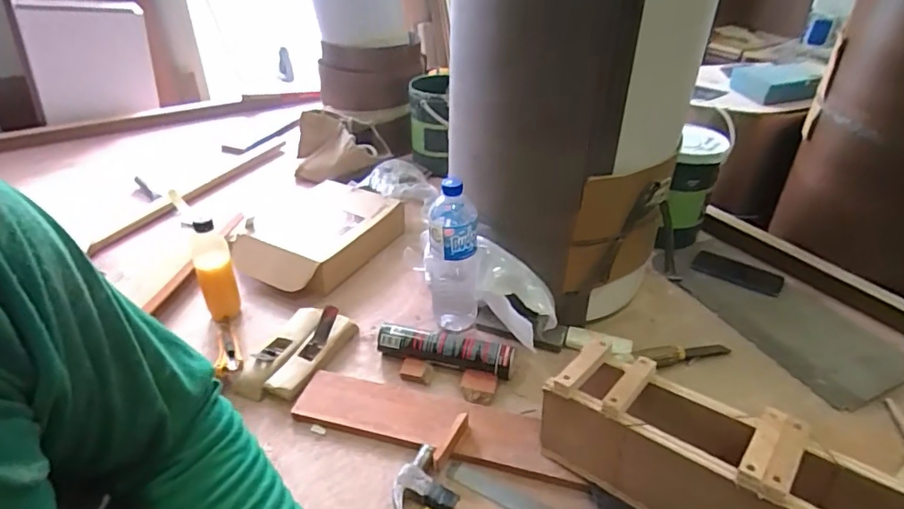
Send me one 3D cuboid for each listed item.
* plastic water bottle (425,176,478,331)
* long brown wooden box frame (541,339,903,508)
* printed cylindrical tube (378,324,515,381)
[{"bbox_3d":[0.002,-0.001,0.821,0.079,0.234,0.099,-1,34,-3],"label":"plastic water bottle"},{"bbox_3d":[0.306,0.246,0.547,0.436,0.167,0.114,24,40,30],"label":"long brown wooden box frame"},{"bbox_3d":[-0.012,0.148,0.813,0.213,0.042,0.042,10,35,13],"label":"printed cylindrical tube"}]

